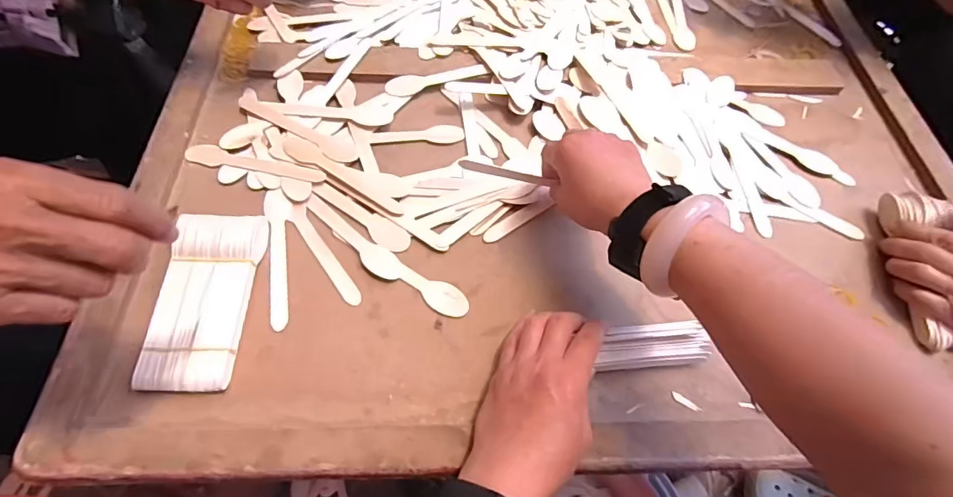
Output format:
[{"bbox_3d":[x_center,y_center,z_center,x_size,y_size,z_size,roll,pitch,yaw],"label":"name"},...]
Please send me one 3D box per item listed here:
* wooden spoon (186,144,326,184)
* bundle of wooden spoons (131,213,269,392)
[{"bbox_3d":[-0.235,-0.089,0.488,0.153,0.009,0.023,14,61,5],"label":"wooden spoon"},{"bbox_3d":[-0.237,0.040,0.403,0.071,0.026,0.161,3,61,-2],"label":"bundle of wooden spoons"}]

